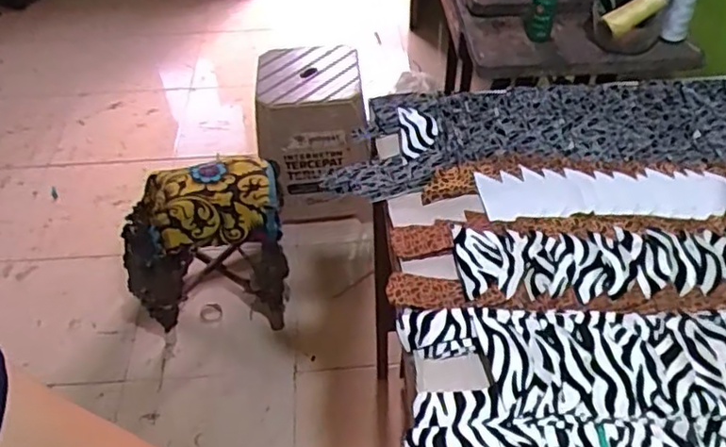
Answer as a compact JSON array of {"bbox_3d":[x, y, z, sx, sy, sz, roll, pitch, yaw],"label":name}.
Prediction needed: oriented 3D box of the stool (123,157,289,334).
[{"bbox_3d":[-0.375,0.052,1.520,0.386,0.337,0.247,-4,46,-1],"label":"stool"}]

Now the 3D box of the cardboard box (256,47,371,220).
[{"bbox_3d":[-0.132,-0.207,1.774,0.286,0.430,0.277,-9,46,-6],"label":"cardboard box"}]

